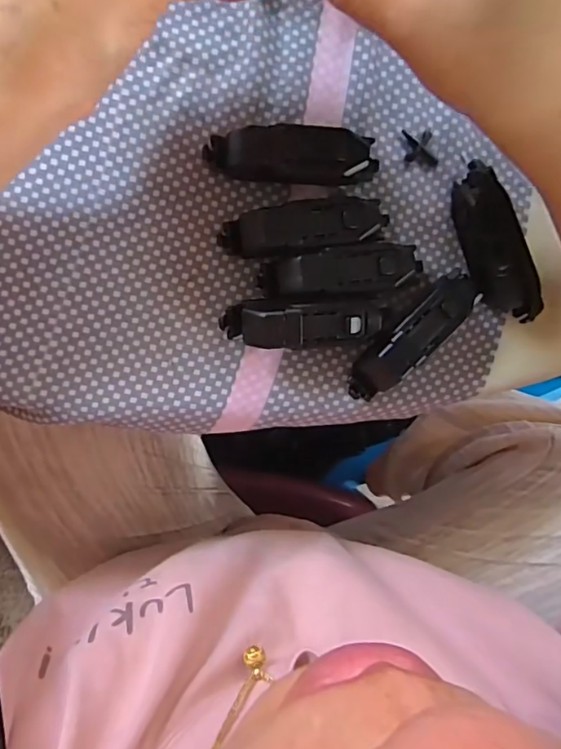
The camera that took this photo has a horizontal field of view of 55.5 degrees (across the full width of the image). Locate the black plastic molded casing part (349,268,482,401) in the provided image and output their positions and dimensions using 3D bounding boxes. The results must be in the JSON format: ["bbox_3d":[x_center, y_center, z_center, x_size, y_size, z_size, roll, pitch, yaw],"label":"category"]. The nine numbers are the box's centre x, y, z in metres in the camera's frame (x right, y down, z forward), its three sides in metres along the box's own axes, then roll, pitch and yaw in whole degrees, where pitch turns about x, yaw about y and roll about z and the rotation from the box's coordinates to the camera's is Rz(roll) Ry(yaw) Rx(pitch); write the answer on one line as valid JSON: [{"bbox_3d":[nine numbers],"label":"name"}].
[{"bbox_3d":[0.063,-0.018,0.257,0.076,0.017,0.021,-44,97,0],"label":"black plastic molded casing part"}]

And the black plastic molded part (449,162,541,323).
[{"bbox_3d":[0.104,-0.062,0.262,0.027,0.019,0.078,-24,97,-3],"label":"black plastic molded part"}]

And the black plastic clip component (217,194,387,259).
[{"bbox_3d":[0.012,-0.068,0.248,0.078,0.017,0.022,-10,96,-4],"label":"black plastic clip component"}]

